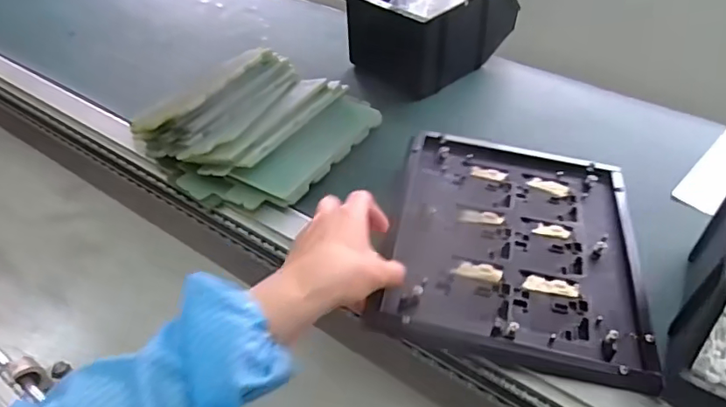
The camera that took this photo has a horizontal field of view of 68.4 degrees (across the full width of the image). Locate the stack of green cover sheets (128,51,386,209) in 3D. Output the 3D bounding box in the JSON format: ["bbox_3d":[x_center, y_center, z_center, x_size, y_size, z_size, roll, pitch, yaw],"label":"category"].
[{"bbox_3d":[-0.126,-0.096,0.649,0.225,0.071,0.232,24,44,24],"label":"stack of green cover sheets"}]

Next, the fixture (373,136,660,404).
[{"bbox_3d":[0.146,0.030,0.513,0.223,0.031,0.266,7,44,10],"label":"fixture"}]

